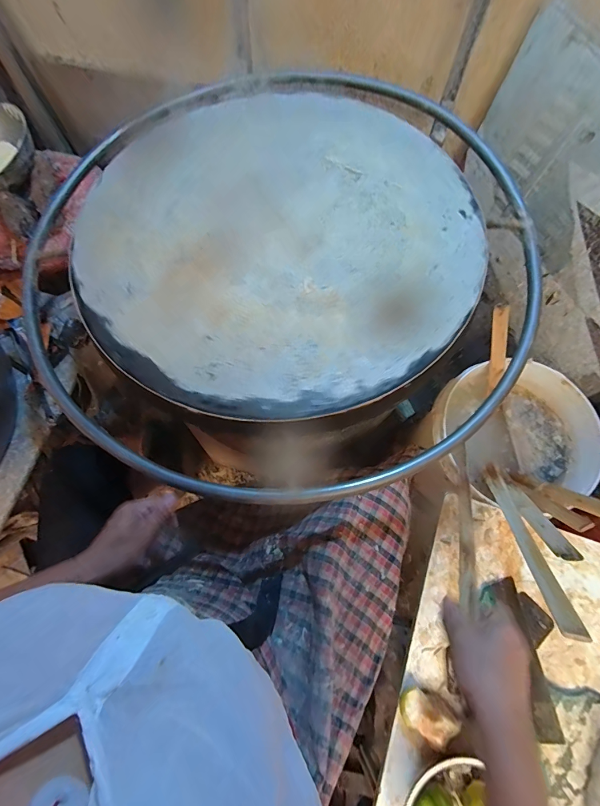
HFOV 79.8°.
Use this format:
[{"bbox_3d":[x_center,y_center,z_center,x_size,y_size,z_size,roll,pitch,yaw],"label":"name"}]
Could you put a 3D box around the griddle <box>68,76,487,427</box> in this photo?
[{"bbox_3d":[-0.040,-0.289,0.573,0.608,0.032,0.639,0,70,1],"label":"griddle"}]

